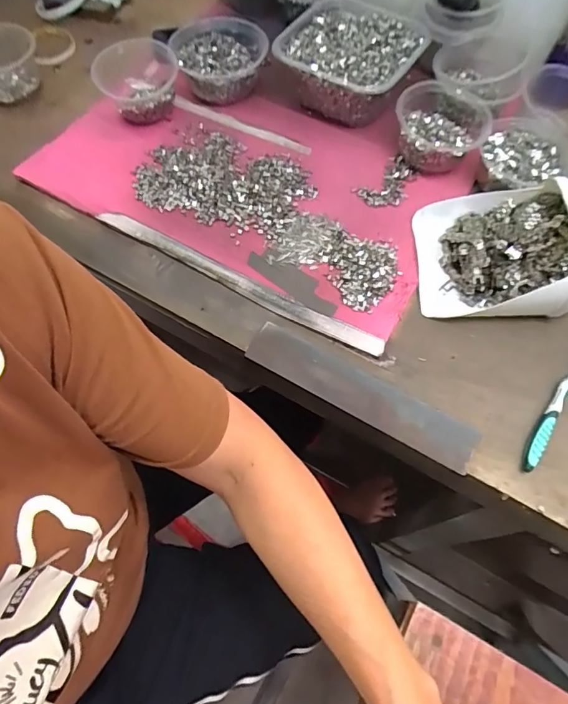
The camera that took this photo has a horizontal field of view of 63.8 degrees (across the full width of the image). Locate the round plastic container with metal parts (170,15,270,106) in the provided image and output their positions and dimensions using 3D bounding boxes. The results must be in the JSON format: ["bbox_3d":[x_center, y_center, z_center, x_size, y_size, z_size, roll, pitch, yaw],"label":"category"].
[{"bbox_3d":[-0.095,-0.419,0.651,0.132,0.045,0.123,14,68,6],"label":"round plastic container with metal parts"}]

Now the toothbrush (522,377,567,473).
[{"bbox_3d":[0.286,0.043,0.467,0.018,0.012,0.183,34,71,13],"label":"toothbrush"}]

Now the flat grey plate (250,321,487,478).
[{"bbox_3d":[0.077,0.040,0.471,0.246,0.008,0.050,28,61,13],"label":"flat grey plate"}]

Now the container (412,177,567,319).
[{"bbox_3d":[0.238,-0.119,0.501,0.160,0.086,0.155,1,66,0],"label":"container"}]

